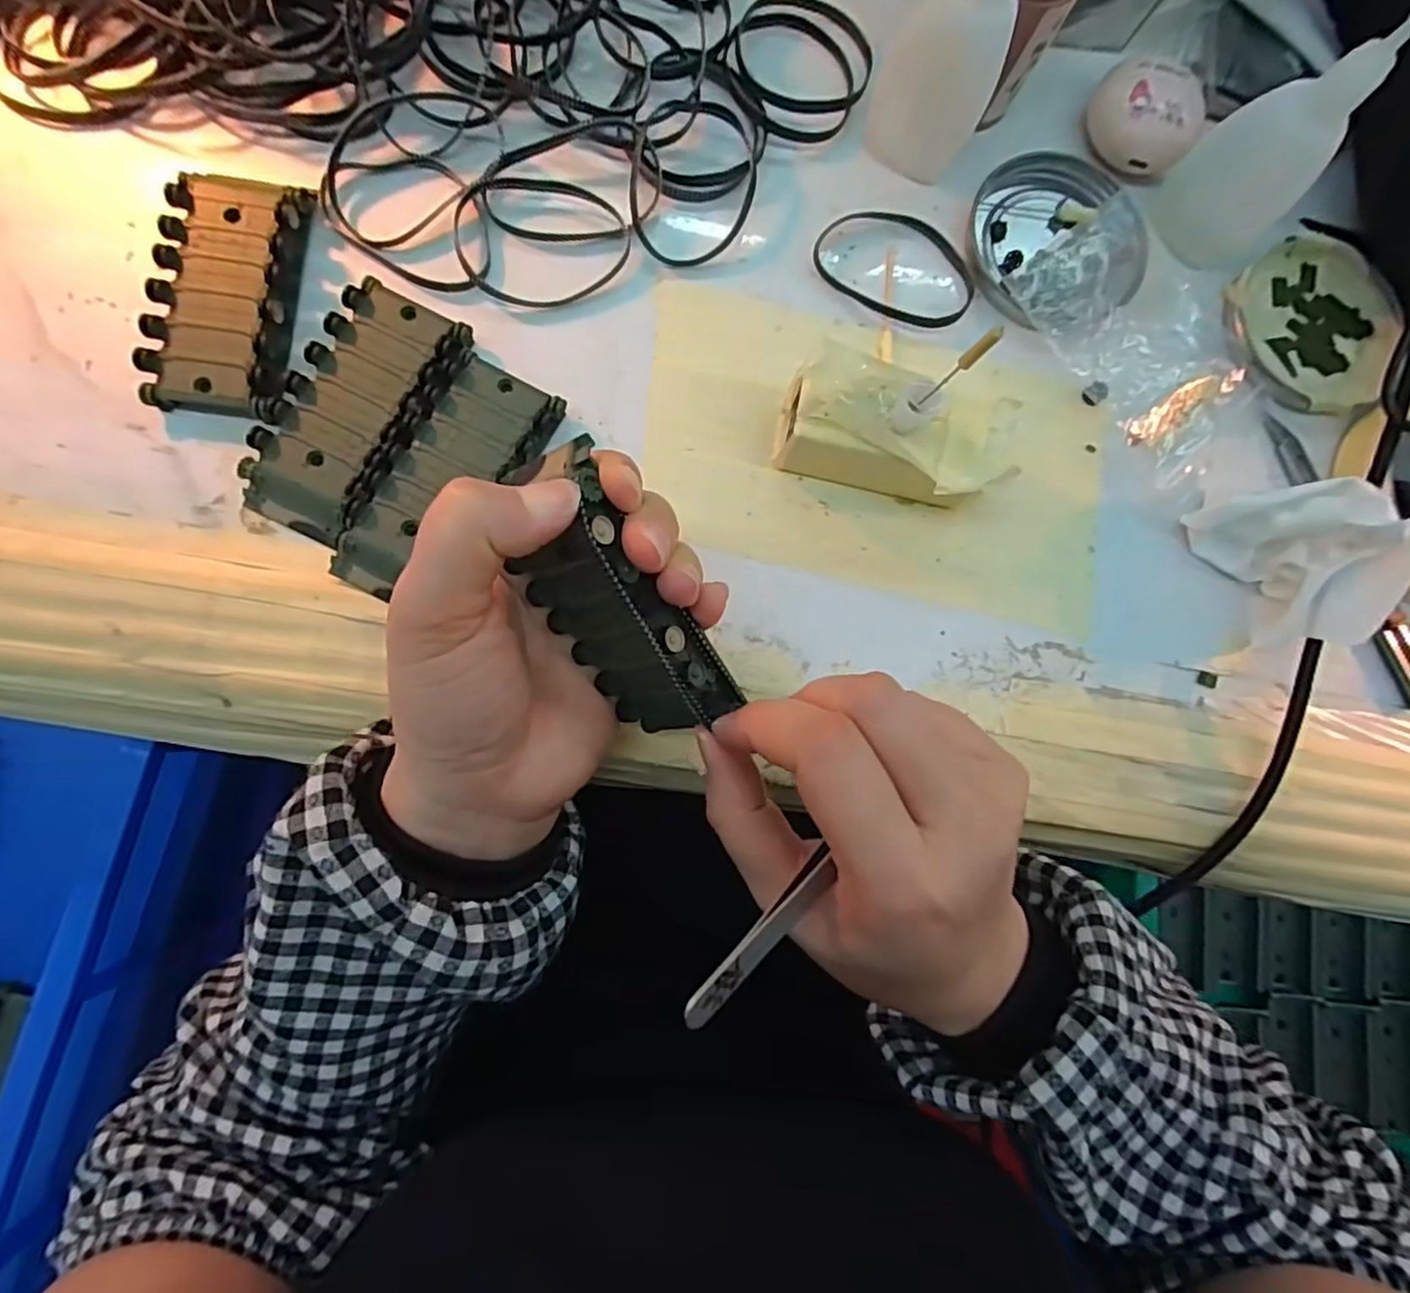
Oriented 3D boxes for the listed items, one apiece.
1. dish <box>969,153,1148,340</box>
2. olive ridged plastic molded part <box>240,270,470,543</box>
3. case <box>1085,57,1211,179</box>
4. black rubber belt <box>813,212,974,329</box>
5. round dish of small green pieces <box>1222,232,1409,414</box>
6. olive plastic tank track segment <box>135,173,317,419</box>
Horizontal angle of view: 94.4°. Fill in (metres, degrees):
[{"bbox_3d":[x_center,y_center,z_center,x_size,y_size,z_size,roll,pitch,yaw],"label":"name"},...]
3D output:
[{"bbox_3d":[0.152,-0.177,0.286,0.077,0.013,0.077,1,85,-6],"label":"dish"},{"bbox_3d":[-0.130,-0.088,0.241,0.046,0.017,0.097,30,82,-3],"label":"olive ridged plastic molded part"},{"bbox_3d":[0.192,-0.233,0.285,0.044,0.021,0.035,33,82,-2],"label":"case"},{"bbox_3d":[0.083,-0.163,0.279,0.069,0.006,0.047,36,82,-2],"label":"black rubber belt"},{"bbox_3d":[0.275,-0.144,0.294,0.071,0.014,0.079,-24,88,-8],"label":"round dish of small green pieces"},{"bbox_3d":[-0.176,-0.130,0.243,0.045,0.016,0.087,4,84,-6],"label":"olive plastic tank track segment"}]

